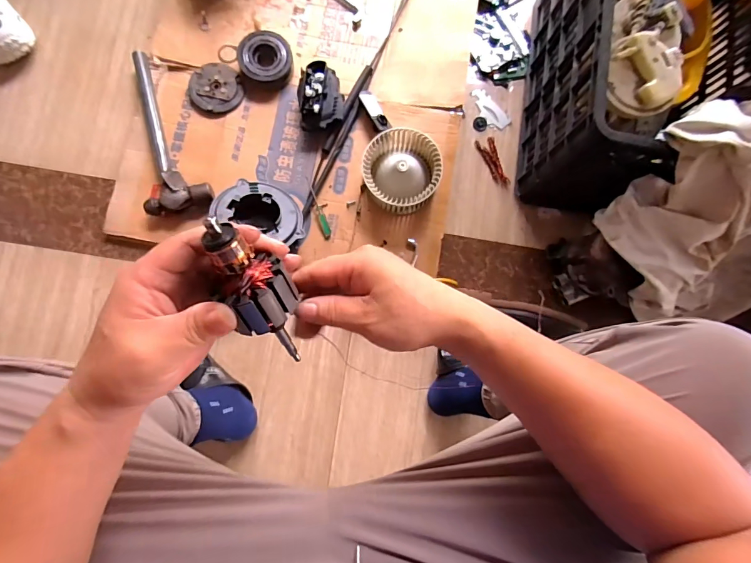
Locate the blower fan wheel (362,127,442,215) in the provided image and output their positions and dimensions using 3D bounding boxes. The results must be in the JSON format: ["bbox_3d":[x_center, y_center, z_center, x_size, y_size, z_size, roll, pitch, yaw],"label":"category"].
[{"bbox_3d":[0.049,-0.207,0.745,0.145,0.078,0.137,0,81,-1],"label":"blower fan wheel"}]

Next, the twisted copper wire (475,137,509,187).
[{"bbox_3d":[0.249,-0.250,0.816,0.039,0.012,0.108,-25,82,-5],"label":"twisted copper wire"}]

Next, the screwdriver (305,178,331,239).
[{"bbox_3d":[-0.112,-0.142,0.760,0.017,0.018,0.123,-21,82,-5],"label":"screwdriver"}]

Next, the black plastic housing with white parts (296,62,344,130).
[{"bbox_3d":[-0.107,-0.356,0.771,0.087,0.065,0.119,-3,83,-4],"label":"black plastic housing with white parts"}]

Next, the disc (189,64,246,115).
[{"bbox_3d":[-0.318,-0.387,0.790,0.104,0.020,0.100,0,81,-1],"label":"disc"}]

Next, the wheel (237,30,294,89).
[{"bbox_3d":[-0.221,-0.450,0.793,0.103,0.044,0.101,0,81,-1],"label":"wheel"}]

